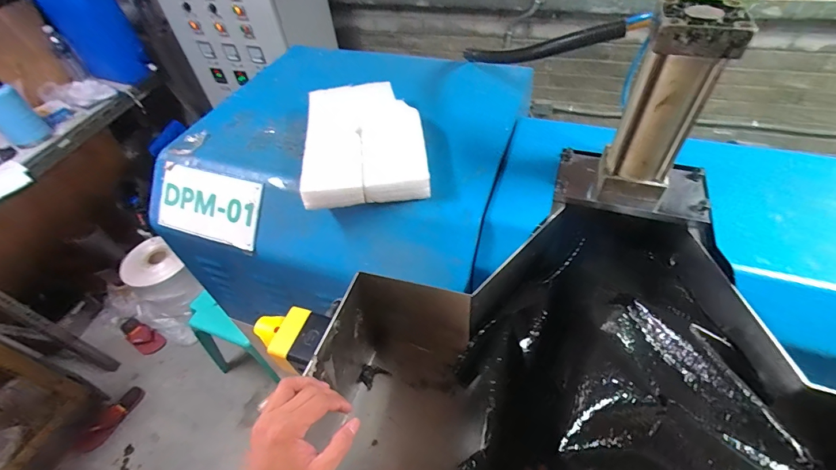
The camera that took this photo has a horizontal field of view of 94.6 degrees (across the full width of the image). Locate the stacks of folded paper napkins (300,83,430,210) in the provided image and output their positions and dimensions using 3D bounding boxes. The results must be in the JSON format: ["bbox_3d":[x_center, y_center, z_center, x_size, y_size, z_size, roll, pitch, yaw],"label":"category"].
[{"bbox_3d":[-0.099,-0.181,0.700,0.208,0.050,0.313,-8,48,-1],"label":"stacks of folded paper napkins"}]

